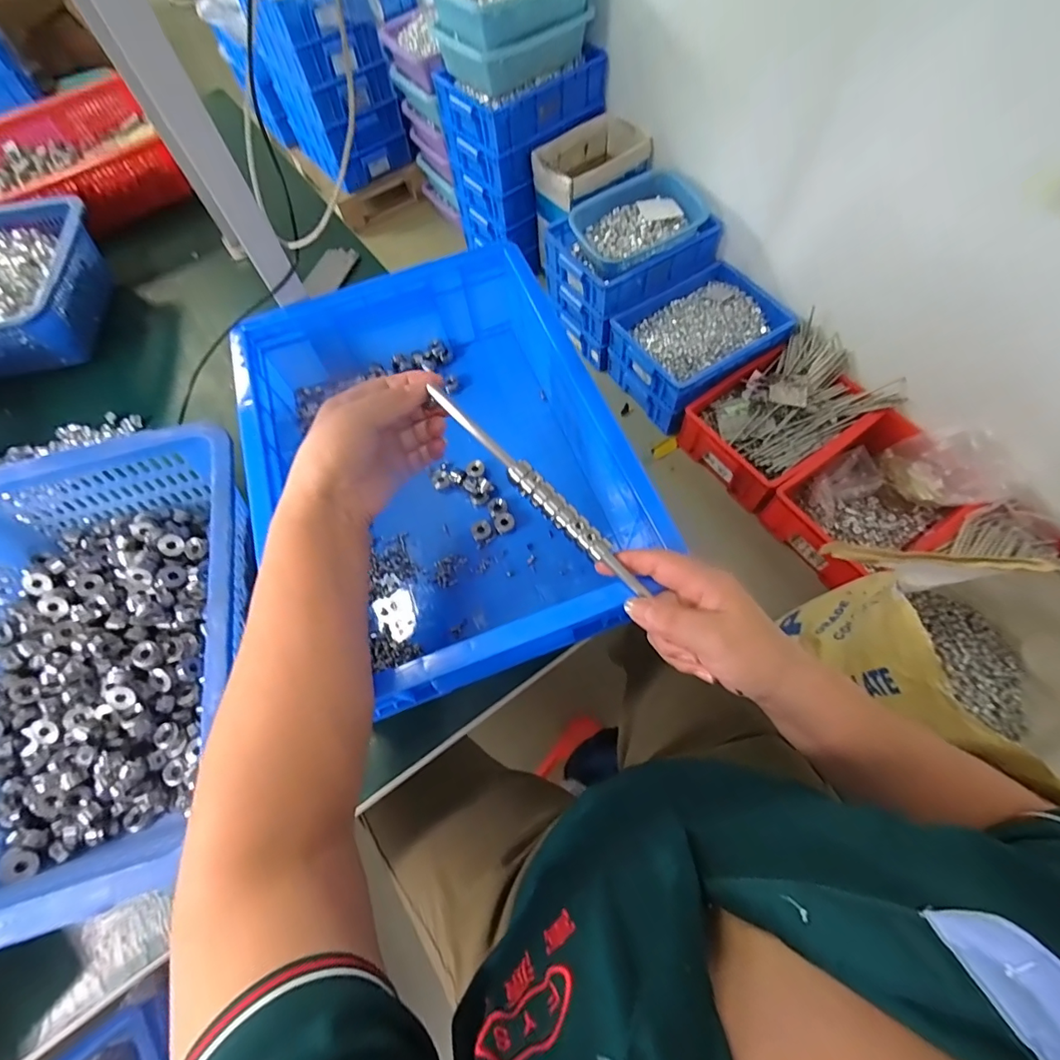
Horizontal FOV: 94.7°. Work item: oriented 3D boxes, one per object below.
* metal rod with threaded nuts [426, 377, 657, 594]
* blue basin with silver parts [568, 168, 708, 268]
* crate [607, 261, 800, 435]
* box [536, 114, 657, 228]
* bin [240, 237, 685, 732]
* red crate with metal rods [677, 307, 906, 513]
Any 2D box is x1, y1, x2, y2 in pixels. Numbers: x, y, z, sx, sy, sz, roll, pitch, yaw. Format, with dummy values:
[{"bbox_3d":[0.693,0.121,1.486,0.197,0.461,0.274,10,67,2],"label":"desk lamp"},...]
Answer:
[{"bbox_3d":[0.005,-0.027,0.341,0.200,0.011,0.018,44,74,4],"label":"metal rod with threaded nuts"},{"bbox_3d":[0.299,-0.872,1.388,0.354,0.108,0.256,-27,66,-9],"label":"blue basin with silver parts"},{"bbox_3d":[0.477,-0.547,1.427,0.438,0.171,0.345,-34,67,-12],"label":"crate"},{"bbox_3d":[0.188,-1.082,1.491,0.358,0.149,0.280,-36,68,-13],"label":"box"},{"bbox_3d":[-0.088,-0.068,0.467,0.300,0.117,0.404,-19,65,-6],"label":"bin"},{"bbox_3d":[0.670,-0.312,1.304,0.467,0.152,0.327,-33,67,-12],"label":"red crate with metal rods"}]

